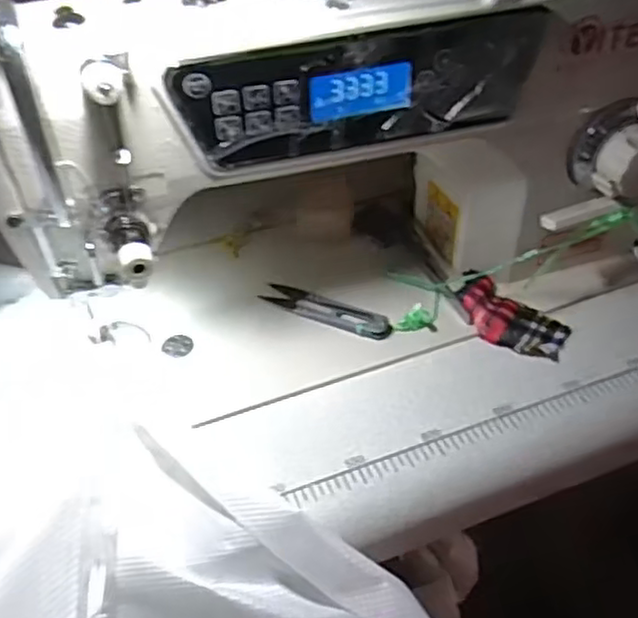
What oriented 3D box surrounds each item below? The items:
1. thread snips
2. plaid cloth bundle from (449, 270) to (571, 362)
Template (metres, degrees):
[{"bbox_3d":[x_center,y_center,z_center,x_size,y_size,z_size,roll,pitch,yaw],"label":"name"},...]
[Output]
[{"bbox_3d":[0.006,0.001,0.506,0.097,0.011,0.024,19,47,22],"label":"thread snips"},{"bbox_3d":[0.128,0.002,0.488,0.086,0.020,0.046,31,52,31],"label":"plaid cloth bundle"}]

